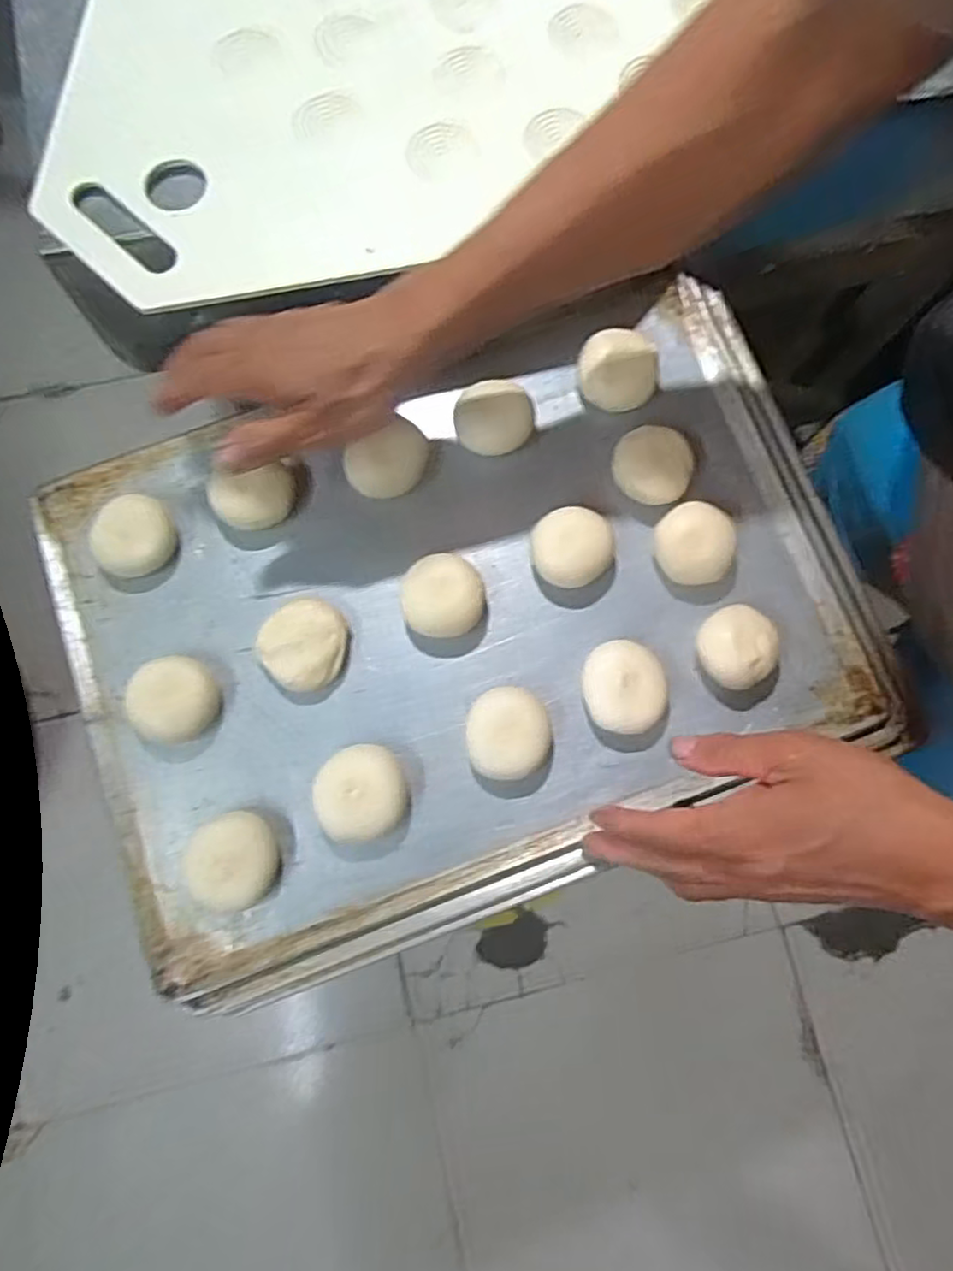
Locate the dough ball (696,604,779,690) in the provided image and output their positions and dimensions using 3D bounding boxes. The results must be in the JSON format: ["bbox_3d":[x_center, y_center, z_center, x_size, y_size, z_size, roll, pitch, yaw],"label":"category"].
[{"bbox_3d":[0.156,0.004,0.412,0.043,0.022,0.046,0,78,-1],"label":"dough ball"}]

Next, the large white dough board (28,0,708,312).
[{"bbox_3d":[-0.064,-0.419,0.436,0.322,0.018,0.517,42,80,7],"label":"large white dough board"}]

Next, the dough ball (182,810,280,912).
[{"bbox_3d":[-0.137,0.126,0.386,0.046,0.023,0.050,0,78,-1],"label":"dough ball"}]

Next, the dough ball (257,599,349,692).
[{"bbox_3d":[-0.105,0.004,0.417,0.050,0.016,0.056,13,78,1],"label":"dough ball"}]

